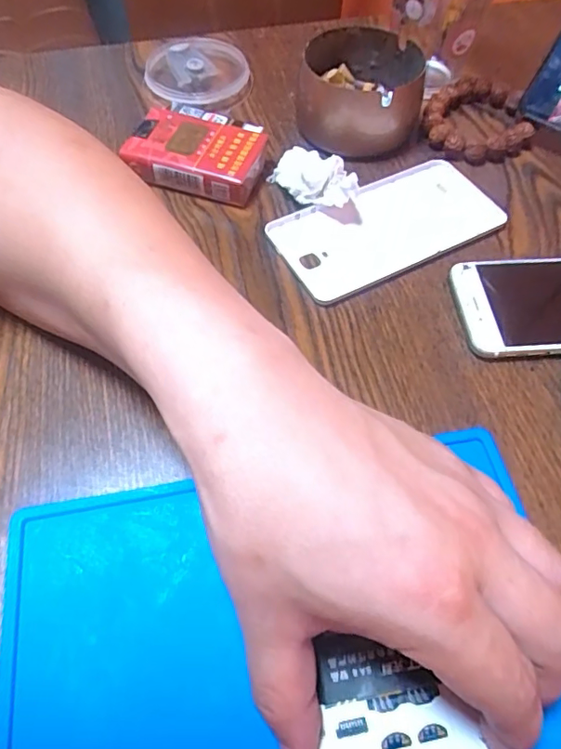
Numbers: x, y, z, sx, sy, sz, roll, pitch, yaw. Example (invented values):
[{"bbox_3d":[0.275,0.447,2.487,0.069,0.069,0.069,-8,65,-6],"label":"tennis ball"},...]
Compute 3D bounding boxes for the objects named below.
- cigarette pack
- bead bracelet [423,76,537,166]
[{"bbox_3d":[-0.058,-0.148,0.356,0.088,0.025,0.057,11,59,6],"label":"cigarette pack"},{"bbox_3d":[0.146,-0.187,0.384,0.075,0.018,0.081,17,60,10],"label":"bead bracelet"}]

